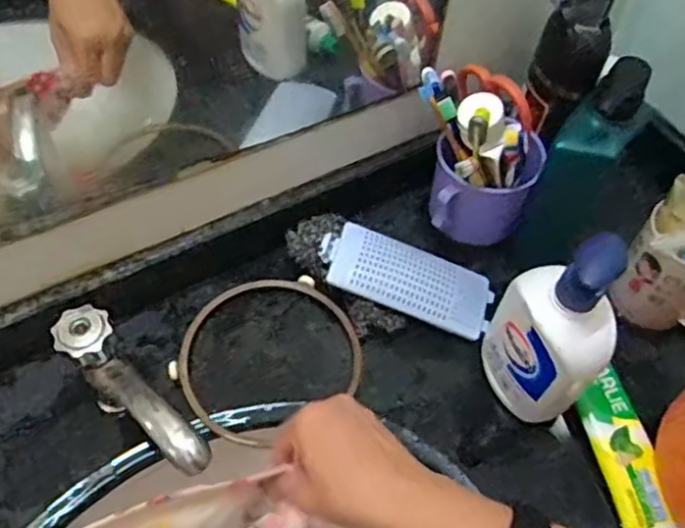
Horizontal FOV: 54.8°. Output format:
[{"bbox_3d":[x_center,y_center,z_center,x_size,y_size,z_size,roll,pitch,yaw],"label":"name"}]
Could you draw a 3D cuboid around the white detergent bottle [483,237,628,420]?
[{"bbox_3d":[0.158,0.051,0.498,0.051,0.171,0.088,-22,60,-17],"label":"white detergent bottle"}]

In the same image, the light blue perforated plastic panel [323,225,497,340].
[{"bbox_3d":[0.059,0.013,0.598,0.160,0.010,0.070,21,57,-6],"label":"light blue perforated plastic panel"}]

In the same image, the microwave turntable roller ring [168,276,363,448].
[{"bbox_3d":[-0.064,0.077,0.569,0.152,0.017,0.138,-34,64,-23],"label":"microwave turntable roller ring"}]

